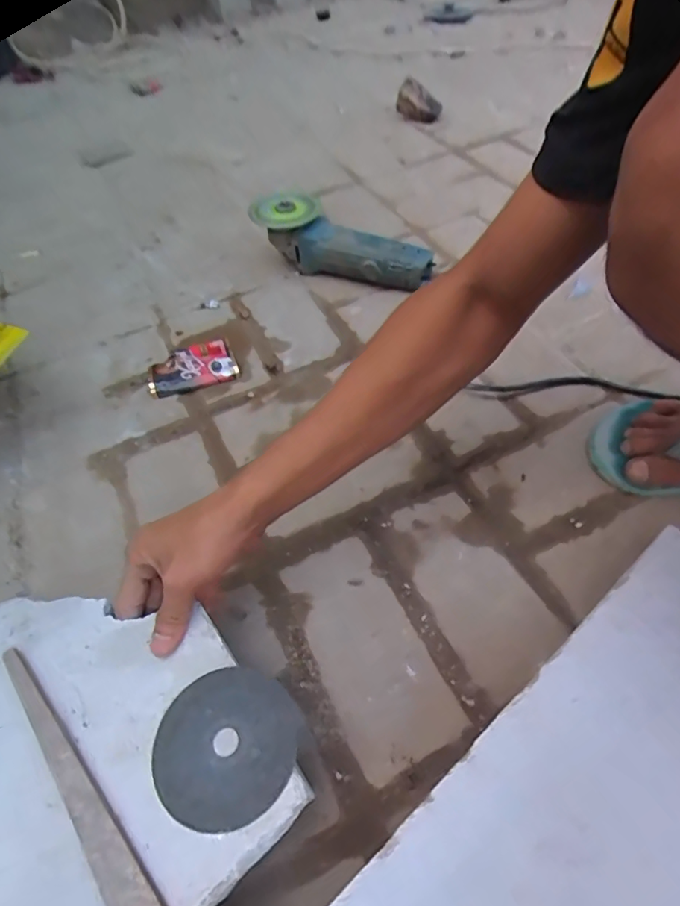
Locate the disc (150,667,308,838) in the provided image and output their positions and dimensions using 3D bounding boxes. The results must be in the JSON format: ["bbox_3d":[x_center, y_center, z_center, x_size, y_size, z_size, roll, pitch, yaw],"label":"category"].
[{"bbox_3d":[-0.070,0.178,0.312,0.086,0.004,0.088,-3,52,4],"label":"disc"}]

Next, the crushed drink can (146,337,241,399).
[{"bbox_3d":[-0.193,-0.113,0.650,0.110,0.017,0.083,-18,52,-10],"label":"crushed drink can"}]

